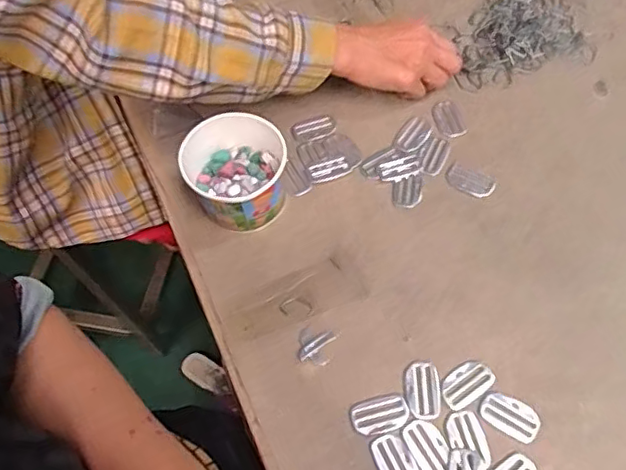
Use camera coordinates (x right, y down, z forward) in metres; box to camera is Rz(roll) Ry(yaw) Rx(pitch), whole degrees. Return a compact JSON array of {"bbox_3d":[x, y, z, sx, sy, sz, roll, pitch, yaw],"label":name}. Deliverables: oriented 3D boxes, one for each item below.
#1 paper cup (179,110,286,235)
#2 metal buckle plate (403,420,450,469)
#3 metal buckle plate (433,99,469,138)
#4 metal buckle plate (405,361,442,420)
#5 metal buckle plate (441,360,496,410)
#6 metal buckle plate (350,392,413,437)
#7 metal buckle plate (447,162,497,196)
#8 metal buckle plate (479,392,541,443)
[{"bbox_3d":[-0.069,-0.055,0.533,0.087,0.073,0.090,-1,62,3],"label":"paper cup"},{"bbox_3d":[0.090,0.165,0.447,0.028,0.004,0.044,-25,63,-10],"label":"metal buckle plate"},{"bbox_3d":[0.140,-0.119,0.595,0.030,0.004,0.047,-15,62,-5],"label":"metal buckle plate"},{"bbox_3d":[0.089,0.125,0.468,0.028,0.004,0.045,-4,61,1],"label":"metal buckle plate"},{"bbox_3d":[0.127,0.122,0.474,0.045,0.004,0.028,-30,64,-12],"label":"metal buckle plate"},{"bbox_3d":[0.054,0.144,0.465,0.046,0.004,0.028,-16,62,-5],"label":"metal buckle plate"},{"bbox_3d":[0.153,-0.053,0.561,0.046,0.004,0.027,27,66,17],"label":"metal buckle plate"},{"bbox_3d":[0.159,0.145,0.465,0.045,0.004,0.028,28,67,17],"label":"metal buckle plate"}]

